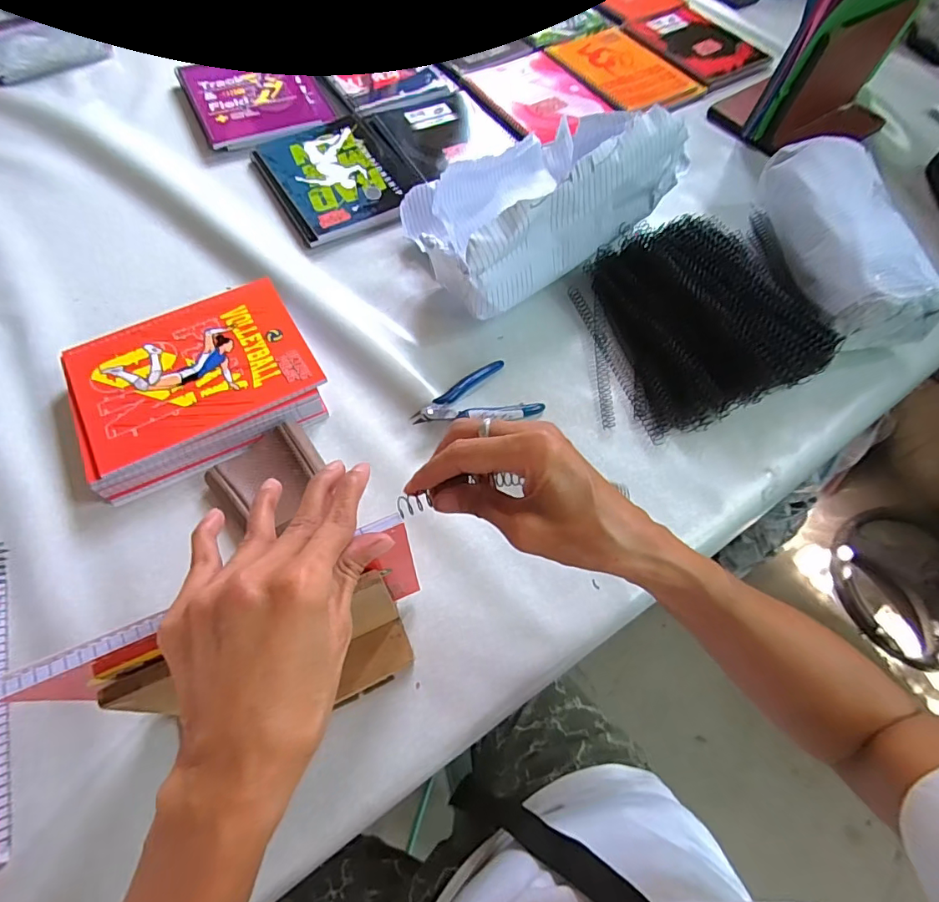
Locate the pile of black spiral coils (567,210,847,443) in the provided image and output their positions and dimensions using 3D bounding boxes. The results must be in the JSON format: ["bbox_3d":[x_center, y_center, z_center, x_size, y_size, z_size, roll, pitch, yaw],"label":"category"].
[{"bbox_3d":[0.233,-0.145,0.511,0.248,0.060,0.232,-17,64,-11],"label":"pile of black spiral coils"}]

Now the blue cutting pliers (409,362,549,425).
[{"bbox_3d":[0.005,-0.042,0.470,0.113,0.021,0.071,-30,68,-17],"label":"blue cutting pliers"}]

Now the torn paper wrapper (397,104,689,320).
[{"bbox_3d":[0.066,-0.288,0.529,0.281,0.146,0.194,-31,68,-17],"label":"torn paper wrapper"}]

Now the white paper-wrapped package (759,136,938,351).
[{"bbox_3d":[0.408,-0.235,0.546,0.099,0.089,0.258,-1,62,-3],"label":"white paper-wrapped package"}]

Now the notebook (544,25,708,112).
[{"bbox_3d":[0.241,-0.599,0.769,0.162,0.013,0.212,-25,66,-15],"label":"notebook"}]

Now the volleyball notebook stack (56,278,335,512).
[{"bbox_3d":[-0.254,-0.065,0.463,0.204,0.035,0.161,-26,67,-15],"label":"volleyball notebook stack"}]

